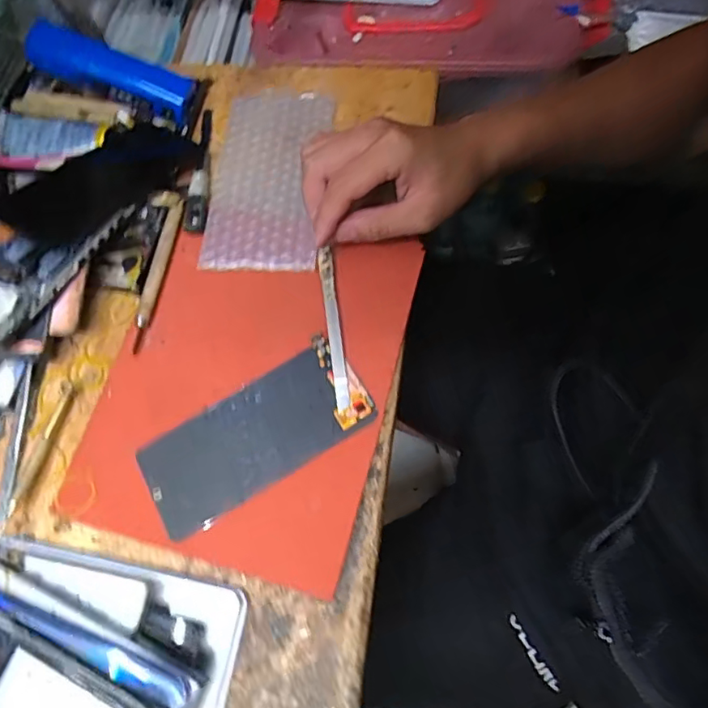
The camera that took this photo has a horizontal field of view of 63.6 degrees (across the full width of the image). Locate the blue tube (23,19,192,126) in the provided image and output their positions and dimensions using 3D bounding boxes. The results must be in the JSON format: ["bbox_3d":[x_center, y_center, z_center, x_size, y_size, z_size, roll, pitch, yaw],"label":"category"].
[{"bbox_3d":[-0.204,-0.241,0.478,0.136,0.033,0.035,17,70,-8],"label":"blue tube"}]

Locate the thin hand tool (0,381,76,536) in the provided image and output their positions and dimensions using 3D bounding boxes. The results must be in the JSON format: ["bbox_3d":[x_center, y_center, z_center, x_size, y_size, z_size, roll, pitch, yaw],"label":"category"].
[{"bbox_3d":[-0.223,0.073,0.404,0.009,0.013,0.108,12,71,11],"label":"thin hand tool"}]

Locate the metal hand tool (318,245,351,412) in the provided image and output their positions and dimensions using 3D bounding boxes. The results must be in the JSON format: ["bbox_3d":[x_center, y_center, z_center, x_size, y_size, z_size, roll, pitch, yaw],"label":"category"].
[{"bbox_3d":[-0.014,-0.019,0.407,0.010,0.008,0.119,-7,74,-3],"label":"metal hand tool"}]

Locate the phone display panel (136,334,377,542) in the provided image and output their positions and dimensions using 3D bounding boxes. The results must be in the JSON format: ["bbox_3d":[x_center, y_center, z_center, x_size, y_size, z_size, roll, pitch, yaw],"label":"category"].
[{"bbox_3d":[-0.067,0.054,0.388,0.155,0.006,0.070,-33,71,-5],"label":"phone display panel"}]

